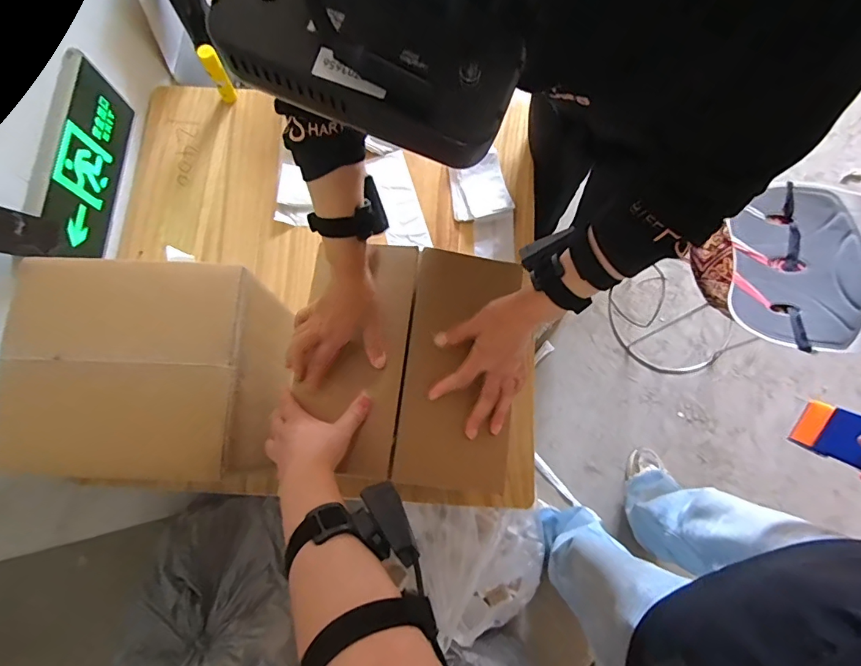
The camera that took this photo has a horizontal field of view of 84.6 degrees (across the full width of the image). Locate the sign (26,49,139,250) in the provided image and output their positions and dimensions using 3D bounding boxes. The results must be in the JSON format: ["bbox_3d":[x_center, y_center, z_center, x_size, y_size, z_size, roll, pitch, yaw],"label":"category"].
[{"bbox_3d":[-0.556,-0.275,0.772,0.035,0.151,0.309,-1,76,1],"label":"sign"}]

